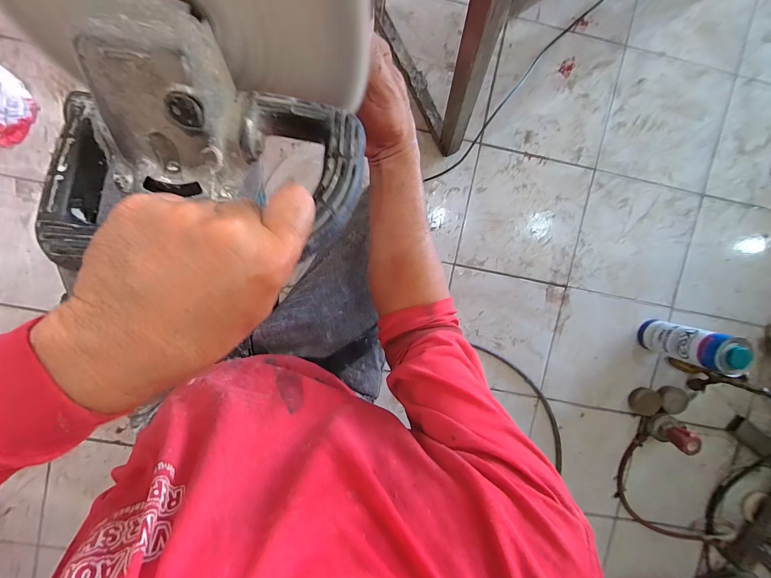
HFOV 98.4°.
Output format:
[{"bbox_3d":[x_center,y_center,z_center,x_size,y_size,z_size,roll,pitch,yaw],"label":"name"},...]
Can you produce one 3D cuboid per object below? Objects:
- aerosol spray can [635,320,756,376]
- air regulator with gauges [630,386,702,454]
[{"bbox_3d":[0.740,0.136,0.807,0.092,0.203,0.085,0,96,-4],"label":"aerosol spray can"},{"bbox_3d":[0.741,0.342,0.879,0.113,0.103,0.156,-19,97,-2],"label":"air regulator with gauges"}]

